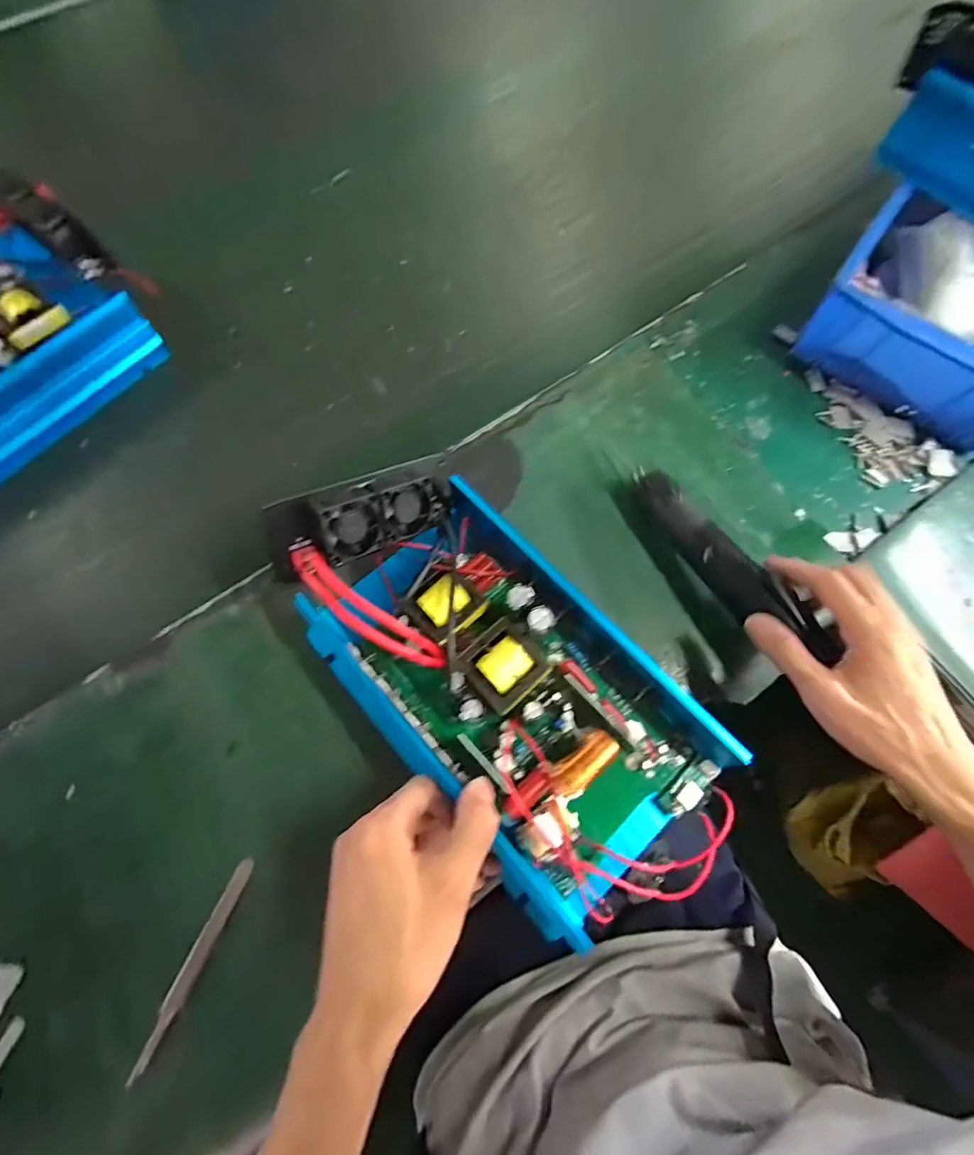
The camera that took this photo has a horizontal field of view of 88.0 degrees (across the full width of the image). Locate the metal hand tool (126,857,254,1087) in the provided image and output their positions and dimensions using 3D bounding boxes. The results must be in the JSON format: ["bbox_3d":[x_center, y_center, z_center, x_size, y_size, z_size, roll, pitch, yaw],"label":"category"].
[{"bbox_3d":[-0.181,0.239,0.314,0.010,0.013,0.118,22,72,5],"label":"metal hand tool"}]

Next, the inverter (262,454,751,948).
[{"bbox_3d":[0.007,0.063,0.330,0.316,0.069,0.157,45,75,7],"label":"inverter"}]

